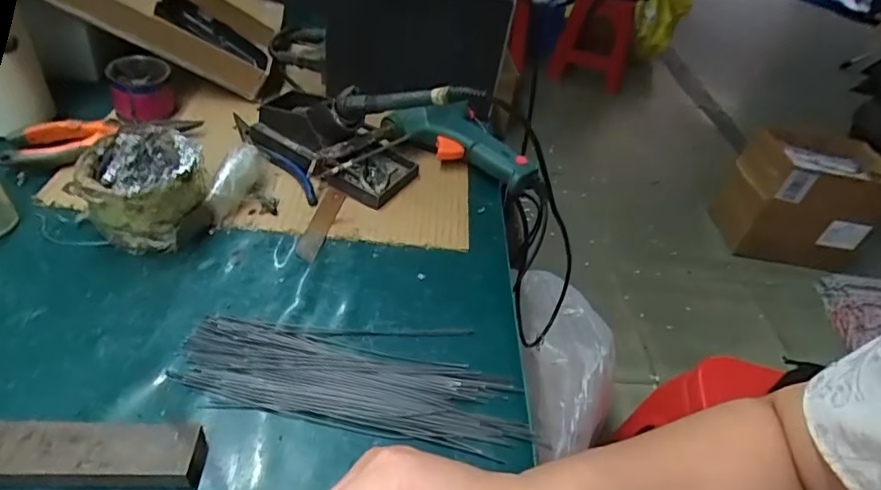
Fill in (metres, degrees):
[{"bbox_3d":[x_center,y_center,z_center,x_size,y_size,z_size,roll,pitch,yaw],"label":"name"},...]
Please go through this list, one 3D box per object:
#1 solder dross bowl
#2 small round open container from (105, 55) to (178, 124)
[{"bbox_3d":[-0.230,-0.048,0.426,0.085,0.071,0.087,-9,44,-18],"label":"solder dross bowl"},{"bbox_3d":[-0.303,-0.156,0.555,0.058,0.048,0.063,-17,47,-25],"label":"small round open container"}]

